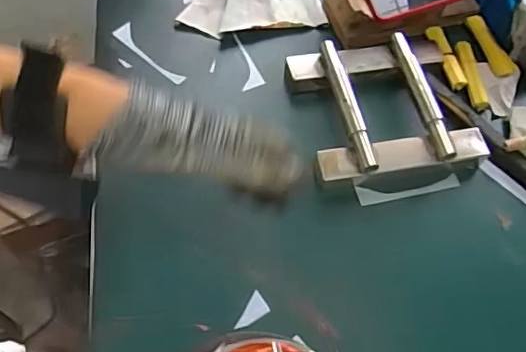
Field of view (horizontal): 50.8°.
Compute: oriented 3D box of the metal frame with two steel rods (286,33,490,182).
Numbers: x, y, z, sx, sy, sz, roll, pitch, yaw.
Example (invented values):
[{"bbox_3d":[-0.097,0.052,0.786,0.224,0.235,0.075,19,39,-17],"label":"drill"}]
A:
[{"bbox_3d":[0.141,-0.087,0.647,0.193,0.037,0.175,-8,60,-10],"label":"metal frame with two steel rods"}]

